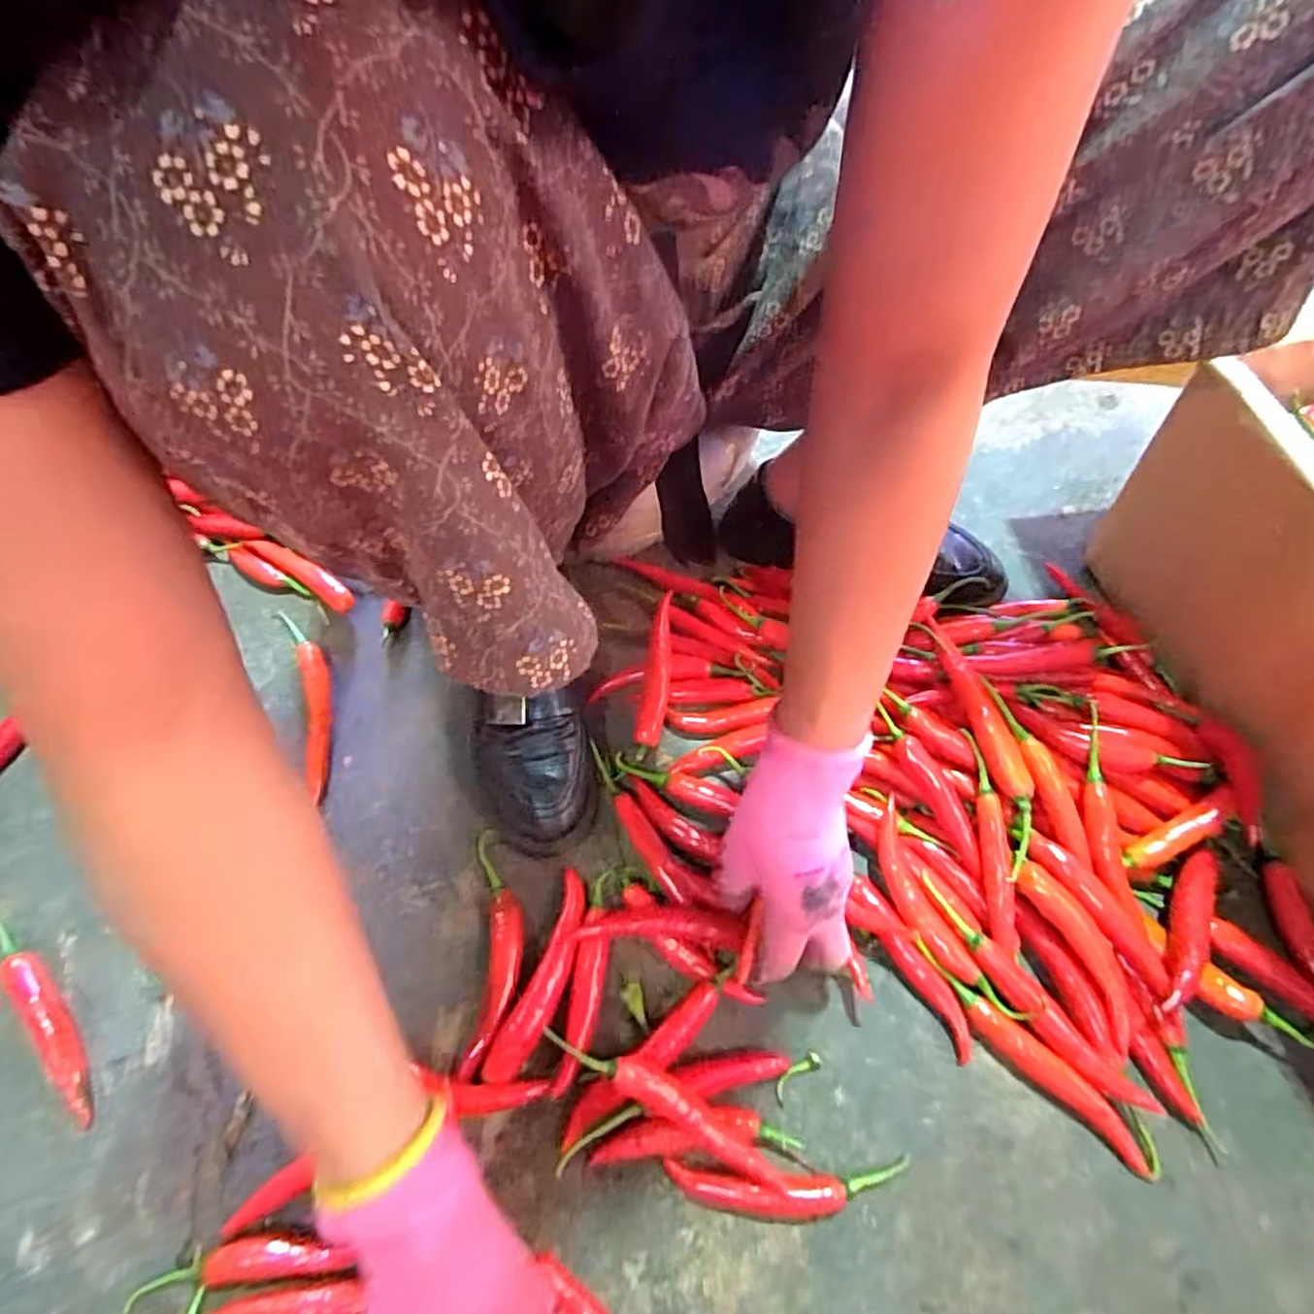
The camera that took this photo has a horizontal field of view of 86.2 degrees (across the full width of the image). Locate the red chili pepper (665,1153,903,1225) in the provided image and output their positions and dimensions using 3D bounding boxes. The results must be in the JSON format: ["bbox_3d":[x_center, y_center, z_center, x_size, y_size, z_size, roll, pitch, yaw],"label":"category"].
[{"bbox_3d":[0.076,0.304,0.399,0.139,0.025,0.031,-2,60,-1],"label":"red chili pepper"}]

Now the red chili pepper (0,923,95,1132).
[{"bbox_3d":[-0.396,0.221,0.448,0.164,0.017,0.025,41,68,20],"label":"red chili pepper"}]

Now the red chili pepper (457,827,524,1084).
[{"bbox_3d":[-0.108,0.192,0.471,0.036,0.015,0.151,-2,60,-1],"label":"red chili pepper"}]

